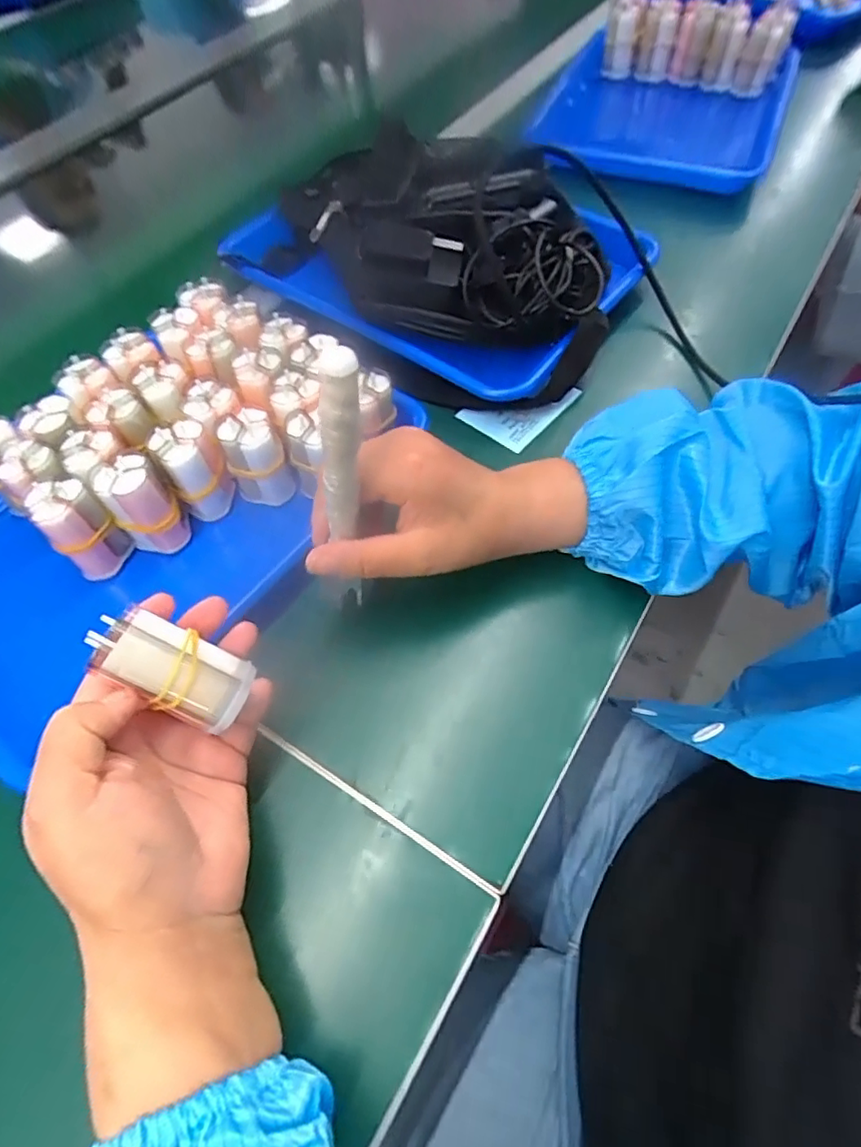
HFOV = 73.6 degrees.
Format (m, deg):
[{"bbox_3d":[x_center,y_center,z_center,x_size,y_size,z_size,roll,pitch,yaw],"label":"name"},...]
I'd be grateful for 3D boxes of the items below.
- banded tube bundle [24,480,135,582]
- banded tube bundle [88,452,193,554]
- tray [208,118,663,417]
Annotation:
[{"bbox_3d":[-0.213,-0.027,0.351,0.025,0.064,0.033,33,66,21],"label":"banded tube bundle"},{"bbox_3d":[-0.181,-0.042,0.361,0.034,0.065,0.028,-7,58,0],"label":"banded tube bundle"},{"bbox_3d":[0.015,-0.289,0.483,0.330,0.081,0.250,38,68,23],"label":"tray"}]

